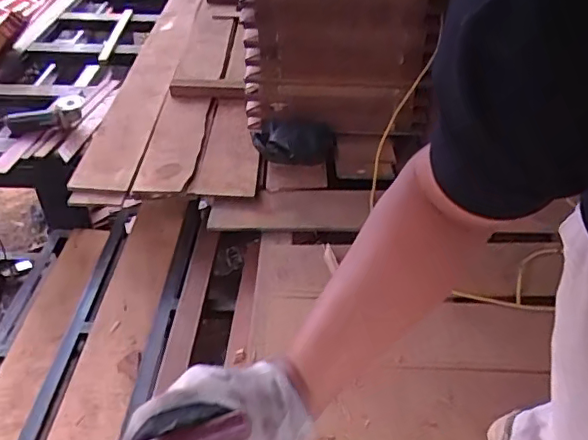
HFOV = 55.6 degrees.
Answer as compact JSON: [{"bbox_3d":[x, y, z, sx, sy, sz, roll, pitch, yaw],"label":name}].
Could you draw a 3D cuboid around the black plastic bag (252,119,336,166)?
[{"bbox_3d":[-0.001,-0.266,1.852,0.269,0.122,0.137,2,39,-1],"label":"black plastic bag"}]

